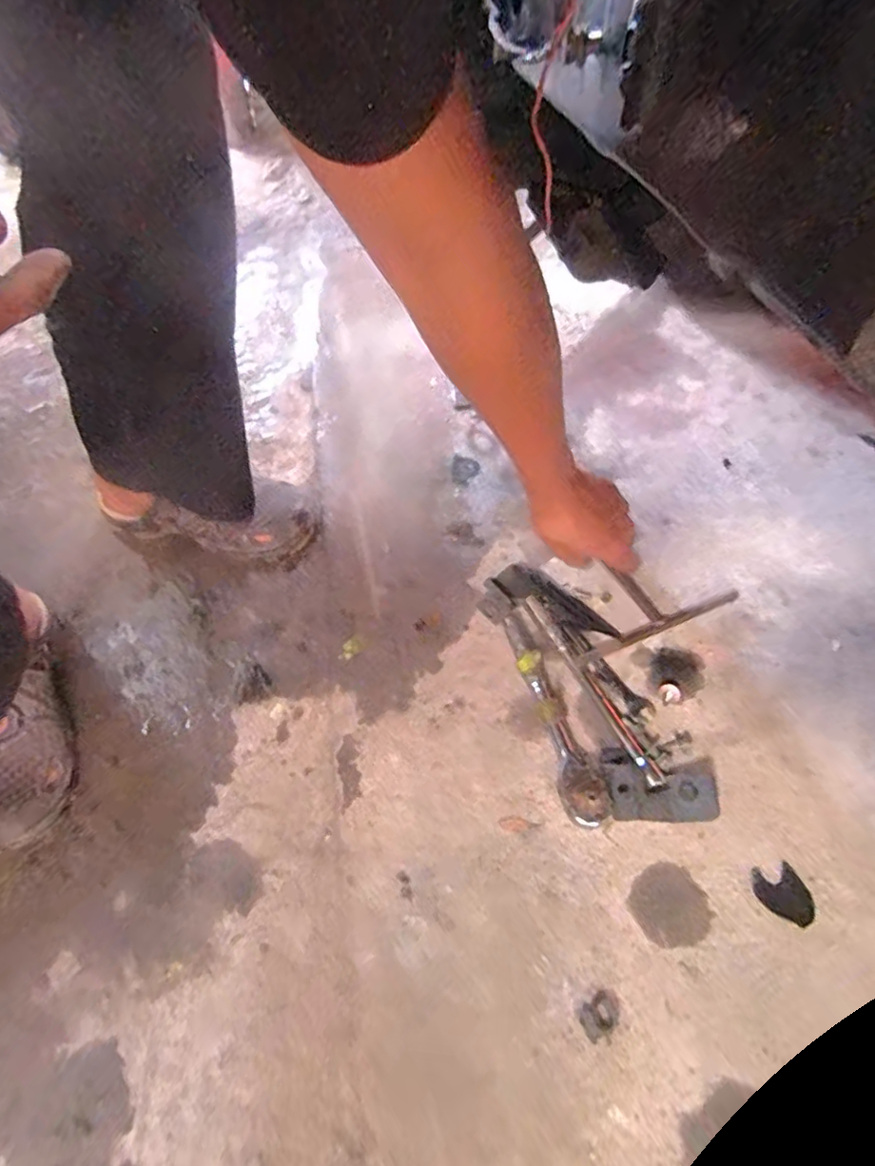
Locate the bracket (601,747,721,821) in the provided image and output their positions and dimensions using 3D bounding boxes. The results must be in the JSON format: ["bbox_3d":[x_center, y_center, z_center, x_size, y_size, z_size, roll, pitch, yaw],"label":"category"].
[{"bbox_3d":[0.173,0.159,0.448,0.080,0.019,0.054,2,52,7],"label":"bracket"}]

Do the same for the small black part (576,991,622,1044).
[{"bbox_3d":[0.105,0.280,0.368,0.028,0.005,0.020,-26,54,-15],"label":"small black part"}]

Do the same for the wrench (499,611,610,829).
[{"bbox_3d":[0.095,0.108,0.487,0.030,0.026,0.192,-14,52,-6],"label":"wrench"}]

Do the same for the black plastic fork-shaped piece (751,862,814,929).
[{"bbox_3d":[0.248,0.223,0.406,0.036,0.004,0.039,-9,52,-2],"label":"black plastic fork-shaped piece"}]

